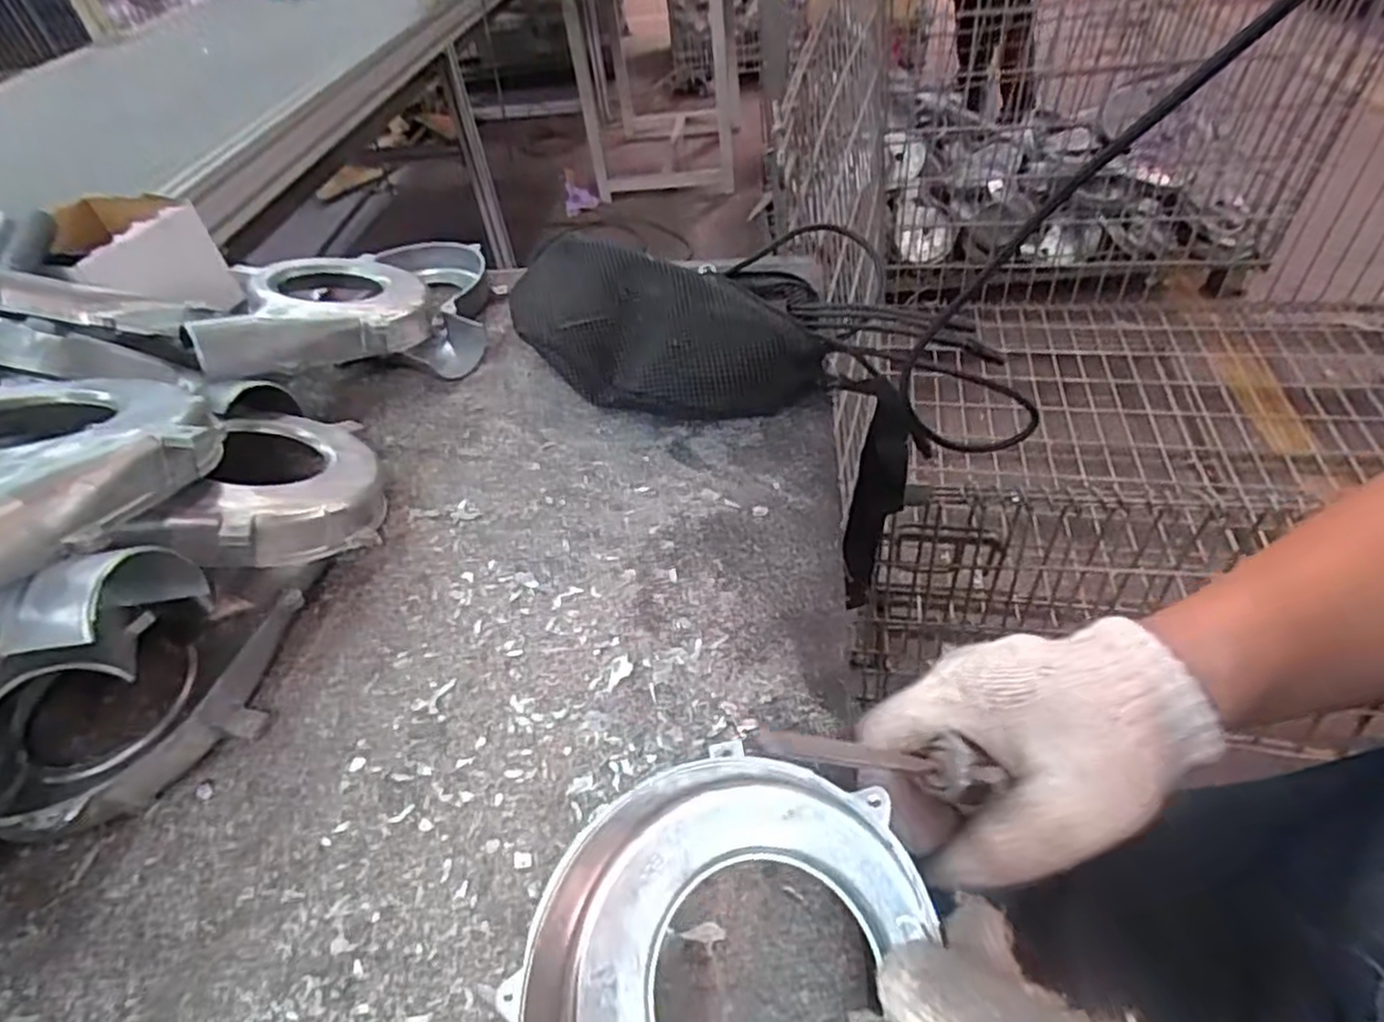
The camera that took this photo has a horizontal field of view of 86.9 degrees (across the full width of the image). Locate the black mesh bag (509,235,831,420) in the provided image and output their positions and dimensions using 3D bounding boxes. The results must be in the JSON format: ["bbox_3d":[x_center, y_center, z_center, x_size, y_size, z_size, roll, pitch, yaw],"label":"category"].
[{"bbox_3d":[-0.028,-0.139,0.561,0.258,0.077,0.130,14,48,19],"label":"black mesh bag"}]

